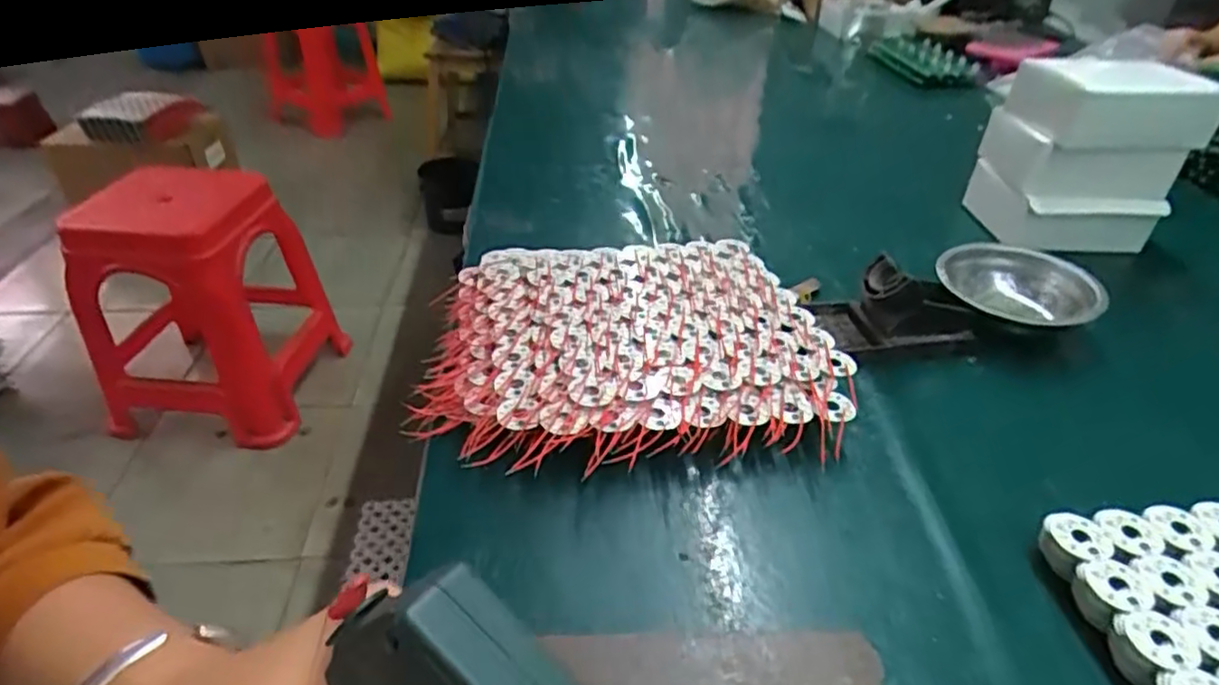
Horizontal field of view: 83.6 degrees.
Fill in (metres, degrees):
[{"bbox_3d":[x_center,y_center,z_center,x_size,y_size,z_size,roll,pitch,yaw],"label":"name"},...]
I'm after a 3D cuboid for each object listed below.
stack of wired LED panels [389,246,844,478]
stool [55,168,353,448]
[{"bbox_3d":[0.018,0.001,0.532,0.305,0.044,0.278,-1,38,-2],"label":"stack of wired LED panels"},{"bbox_3d":[-0.796,-0.081,1.361,0.364,0.455,0.331,3,38,3],"label":"stool"}]

